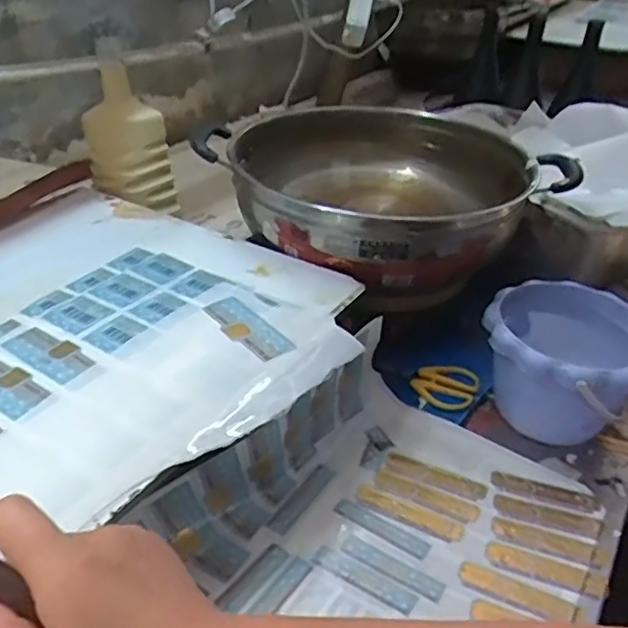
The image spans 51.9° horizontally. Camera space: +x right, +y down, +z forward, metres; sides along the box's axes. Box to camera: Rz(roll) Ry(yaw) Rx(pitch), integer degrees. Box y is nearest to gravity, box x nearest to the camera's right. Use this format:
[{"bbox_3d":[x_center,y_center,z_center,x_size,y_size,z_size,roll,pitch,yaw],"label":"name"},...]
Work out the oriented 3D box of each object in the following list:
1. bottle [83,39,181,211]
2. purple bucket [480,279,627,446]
[{"bbox_3d":[-0.219,-0.212,0.759,0.091,0.179,0.072,24,41,30],"label":"bottle"},{"bbox_3d":[0.235,0.055,0.619,0.147,0.119,0.134,5,35,-3],"label":"purple bucket"}]

